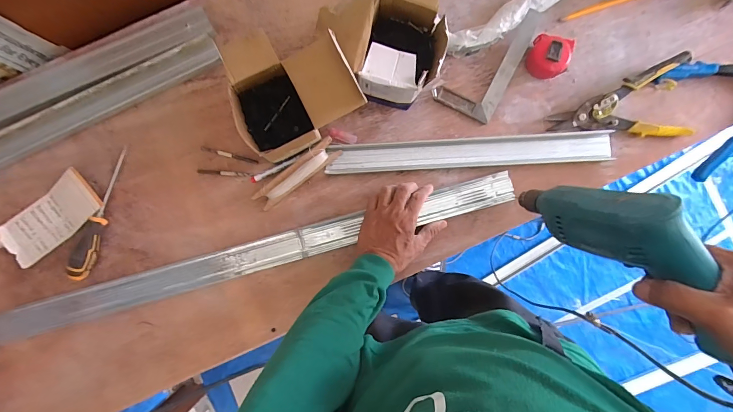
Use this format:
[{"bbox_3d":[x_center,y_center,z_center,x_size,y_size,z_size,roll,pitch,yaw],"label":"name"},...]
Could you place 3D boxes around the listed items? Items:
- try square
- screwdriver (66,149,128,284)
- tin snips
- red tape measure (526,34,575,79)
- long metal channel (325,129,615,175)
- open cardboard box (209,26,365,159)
[{"bbox_3d":[0.210,-0.254,0.598,0.105,0.032,0.206,29,91,-1],"label":"try square"},{"bbox_3d":[-0.451,0.010,0.589,0.033,0.039,0.220,13,88,1],"label":"screwdriver"},{"bbox_3d":[0.423,-0.163,0.593,0.217,0.046,0.124,-11,91,0],"label":"tin snips"},{"bbox_3d":[0.306,-0.248,0.595,0.063,0.042,0.065,0,88,1],"label":"red tape measure"},{"bbox_3d":[0.177,-0.092,0.609,0.476,0.028,0.052,-3,91,-1],"label":"long metal channel"},{"bbox_3d":[-0.112,-0.174,0.558,0.191,0.105,0.182,-18,87,0],"label":"open cardboard box"}]

